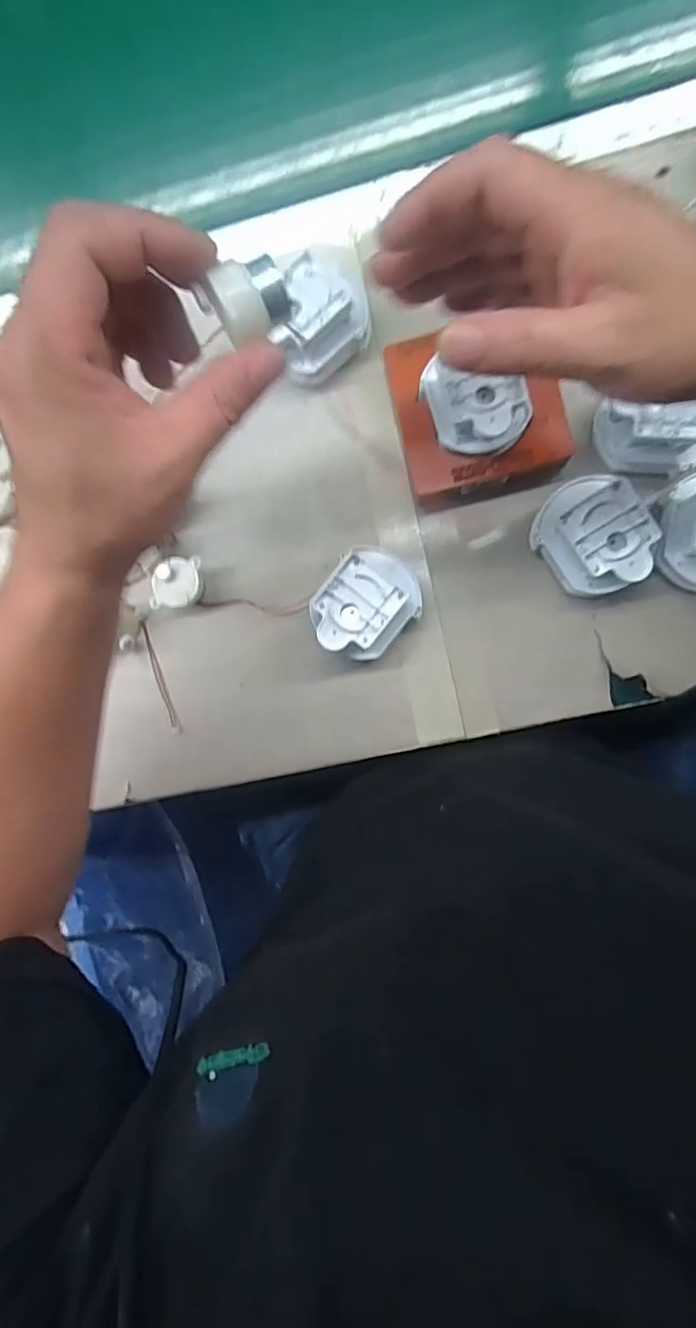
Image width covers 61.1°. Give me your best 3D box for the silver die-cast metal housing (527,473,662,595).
[{"bbox_3d":[0.148,-0.077,0.362,0.054,0.049,0.071,-30,84,6],"label":"silver die-cast metal housing"}]

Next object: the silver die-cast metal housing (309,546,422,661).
[{"bbox_3d":[0.014,-0.037,0.378,0.055,0.048,0.069,42,94,7],"label":"silver die-cast metal housing"}]

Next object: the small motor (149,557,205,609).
[{"bbox_3d":[-0.115,-0.054,0.404,0.030,0.027,0.034,4,89,8],"label":"small motor"}]

